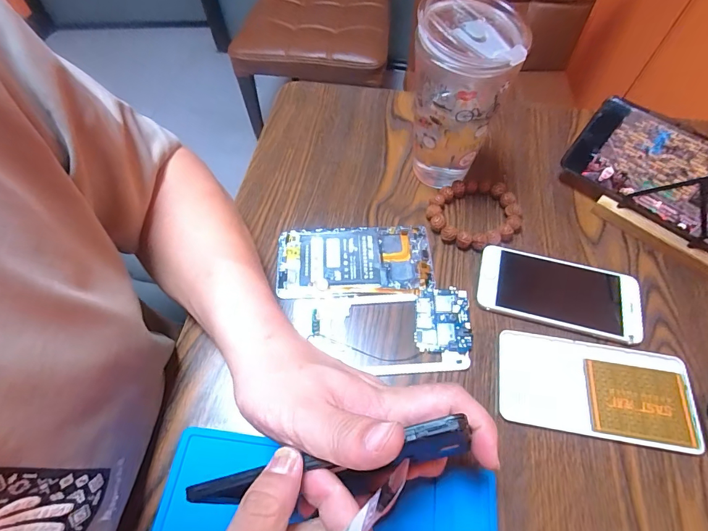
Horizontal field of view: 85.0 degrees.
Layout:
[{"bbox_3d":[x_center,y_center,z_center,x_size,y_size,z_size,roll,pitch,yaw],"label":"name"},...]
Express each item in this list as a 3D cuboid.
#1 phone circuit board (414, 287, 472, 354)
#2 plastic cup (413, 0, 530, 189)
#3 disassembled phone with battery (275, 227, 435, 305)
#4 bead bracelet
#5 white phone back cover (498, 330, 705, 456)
[{"bbox_3d":[0.075,0.046,0.328,0.045,0.004,0.055,-1,63,7],"label":"phone circuit board"},{"bbox_3d":[0.090,-0.146,0.354,0.078,0.158,0.076,0,61,1],"label":"plastic cup"},{"bbox_3d":[0.000,-0.001,0.359,0.141,0.008,0.075,-1,61,0],"label":"disassembled phone with battery"},{"bbox_3d":[0.118,-0.050,0.379,0.084,0.016,0.075,-32,65,-16],"label":"bead bracelet"},{"bbox_3d":[0.189,0.096,0.303,0.143,0.005,0.072,9,61,6],"label":"white phone back cover"}]

